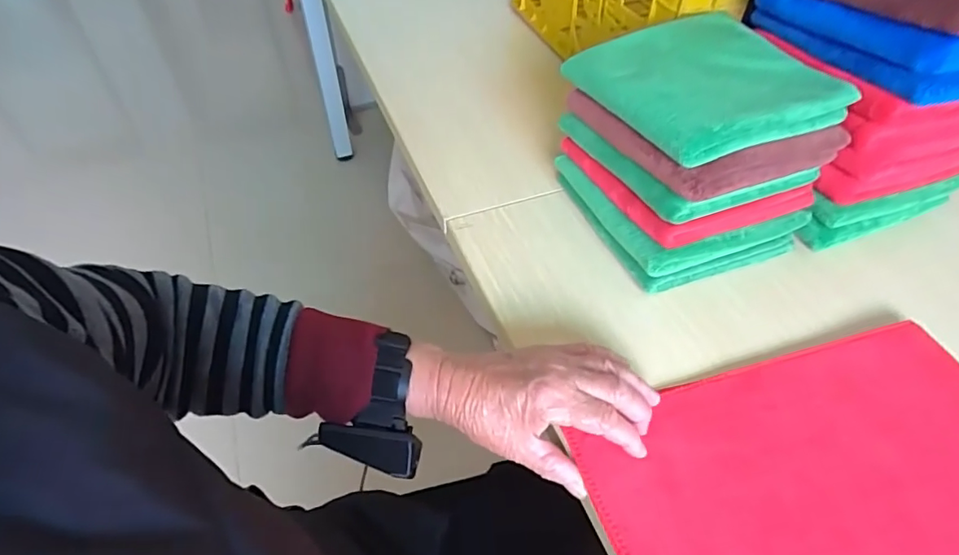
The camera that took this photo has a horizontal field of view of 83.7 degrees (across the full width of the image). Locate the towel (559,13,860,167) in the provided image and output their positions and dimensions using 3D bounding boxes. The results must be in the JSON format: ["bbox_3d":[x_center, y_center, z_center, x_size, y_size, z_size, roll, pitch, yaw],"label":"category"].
[{"bbox_3d":[0.182,-0.164,0.433,0.165,0.032,0.163,-18,52,-16],"label":"towel"}]

